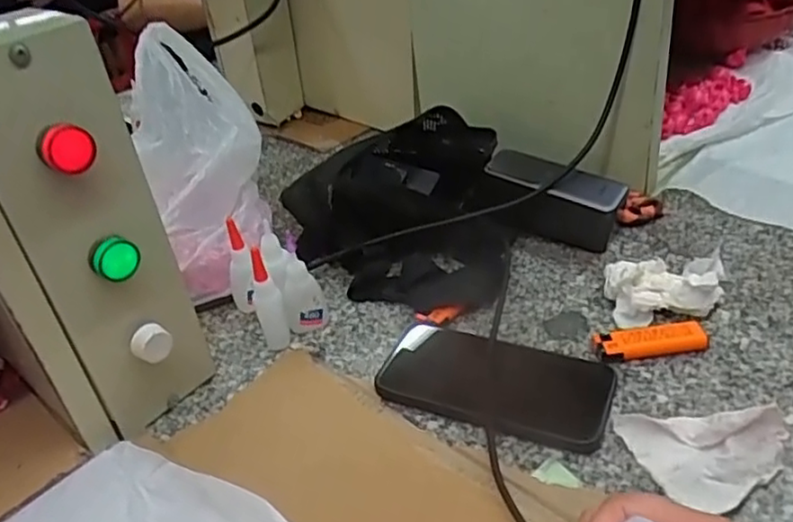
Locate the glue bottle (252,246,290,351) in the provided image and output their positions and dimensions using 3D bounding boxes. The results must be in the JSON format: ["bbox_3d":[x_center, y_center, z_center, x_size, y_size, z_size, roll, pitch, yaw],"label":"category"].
[{"bbox_3d":[-0.105,0.030,0.534,0.022,0.079,0.019,-16,36,-15],"label":"glue bottle"}]

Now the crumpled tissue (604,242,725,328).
[{"bbox_3d":[0.223,0.021,0.532,0.096,0.031,0.057,-5,35,1],"label":"crumpled tissue"}]

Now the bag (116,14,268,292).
[{"bbox_3d":[-0.197,-0.093,0.673,0.121,0.093,0.297,-13,70,-11],"label":"bag"}]

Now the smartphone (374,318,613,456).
[{"bbox_3d":[0.069,0.088,0.483,0.166,0.017,0.079,11,38,22],"label":"smartphone"}]

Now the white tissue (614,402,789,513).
[{"bbox_3d":[0.191,0.106,0.411,0.074,0.032,0.078,-20,37,-20],"label":"white tissue"}]

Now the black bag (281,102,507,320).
[{"bbox_3d":[0.004,-0.061,0.644,0.203,0.080,0.230,0,35,8],"label":"black bag"}]

